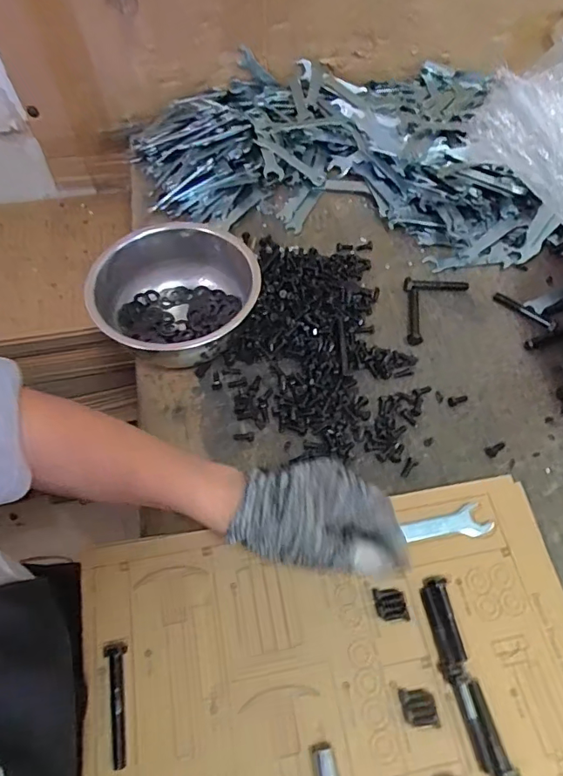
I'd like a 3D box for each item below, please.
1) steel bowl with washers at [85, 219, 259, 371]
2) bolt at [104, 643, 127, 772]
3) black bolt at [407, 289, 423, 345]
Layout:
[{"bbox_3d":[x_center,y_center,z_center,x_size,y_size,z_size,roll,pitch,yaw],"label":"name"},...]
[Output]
[{"bbox_3d":[-0.110,-0.088,0.523,0.163,0.076,0.160,0,58,1],"label":"steel bowl with washers"},{"bbox_3d":[-0.119,0.226,0.357,0.014,0.018,0.075,-8,59,-4],"label":"bolt"},{"bbox_3d":[0.149,-0.082,0.560,0.014,0.011,0.078,5,59,4],"label":"black bolt"}]

